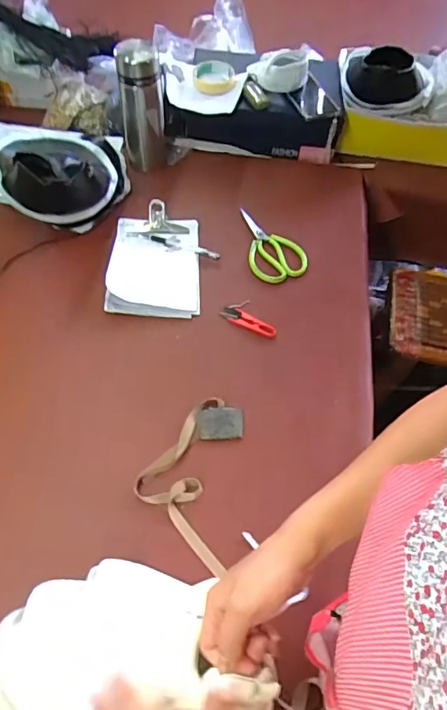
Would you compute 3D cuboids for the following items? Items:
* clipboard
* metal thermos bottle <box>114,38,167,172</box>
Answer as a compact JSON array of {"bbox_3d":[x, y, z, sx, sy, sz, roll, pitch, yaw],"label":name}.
[{"bbox_3d":[-0.115,-0.173,0.870,0.173,0.034,0.227,1,59,-3],"label":"clipboard"},{"bbox_3d":[-0.157,-0.489,0.951,0.085,0.215,0.086,-5,59,-6],"label":"metal thermos bottle"}]

